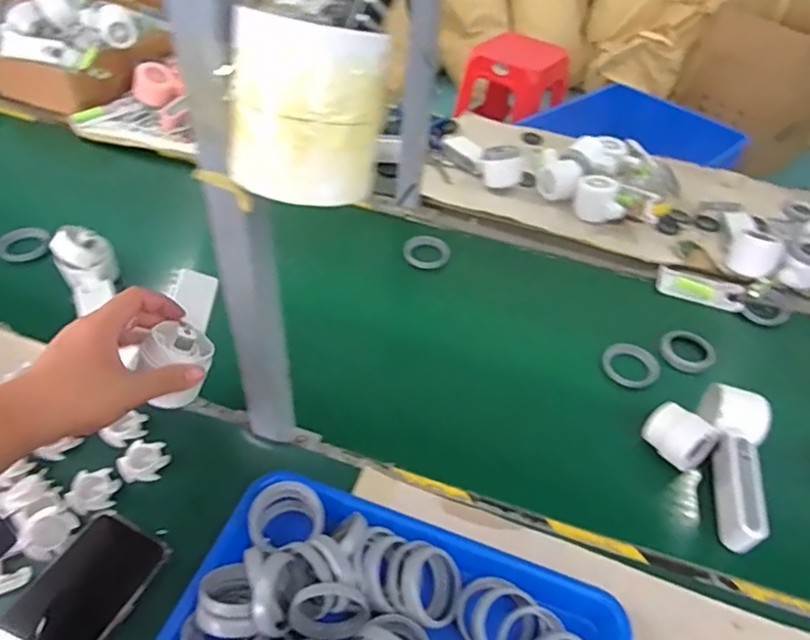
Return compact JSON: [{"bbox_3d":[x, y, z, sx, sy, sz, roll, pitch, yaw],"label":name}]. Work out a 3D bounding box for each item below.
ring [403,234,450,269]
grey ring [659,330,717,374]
[{"bbox_3d":[0.030,-0.094,0.801,0.056,0.017,0.058,2,46,-2],"label":"ring"},{"bbox_3d":[0.345,0.036,0.711,0.067,0.012,0.059,-22,51,-23],"label":"grey ring"}]

